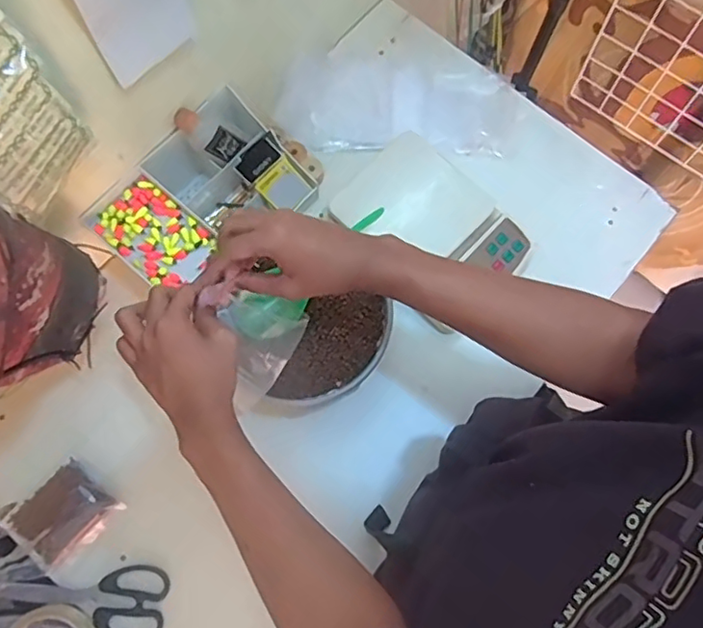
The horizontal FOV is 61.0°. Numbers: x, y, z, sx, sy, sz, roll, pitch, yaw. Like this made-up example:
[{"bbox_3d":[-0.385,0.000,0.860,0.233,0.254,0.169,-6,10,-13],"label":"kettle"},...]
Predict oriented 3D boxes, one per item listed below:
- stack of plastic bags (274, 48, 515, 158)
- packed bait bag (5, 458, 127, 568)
[{"bbox_3d":[0.060,-0.282,0.783,0.296,0.029,0.141,1,75,-1],"label":"stack of plastic bags"},{"bbox_3d":[-0.312,0.217,0.647,0.081,0.022,0.093,41,78,9],"label":"packed bait bag"}]

